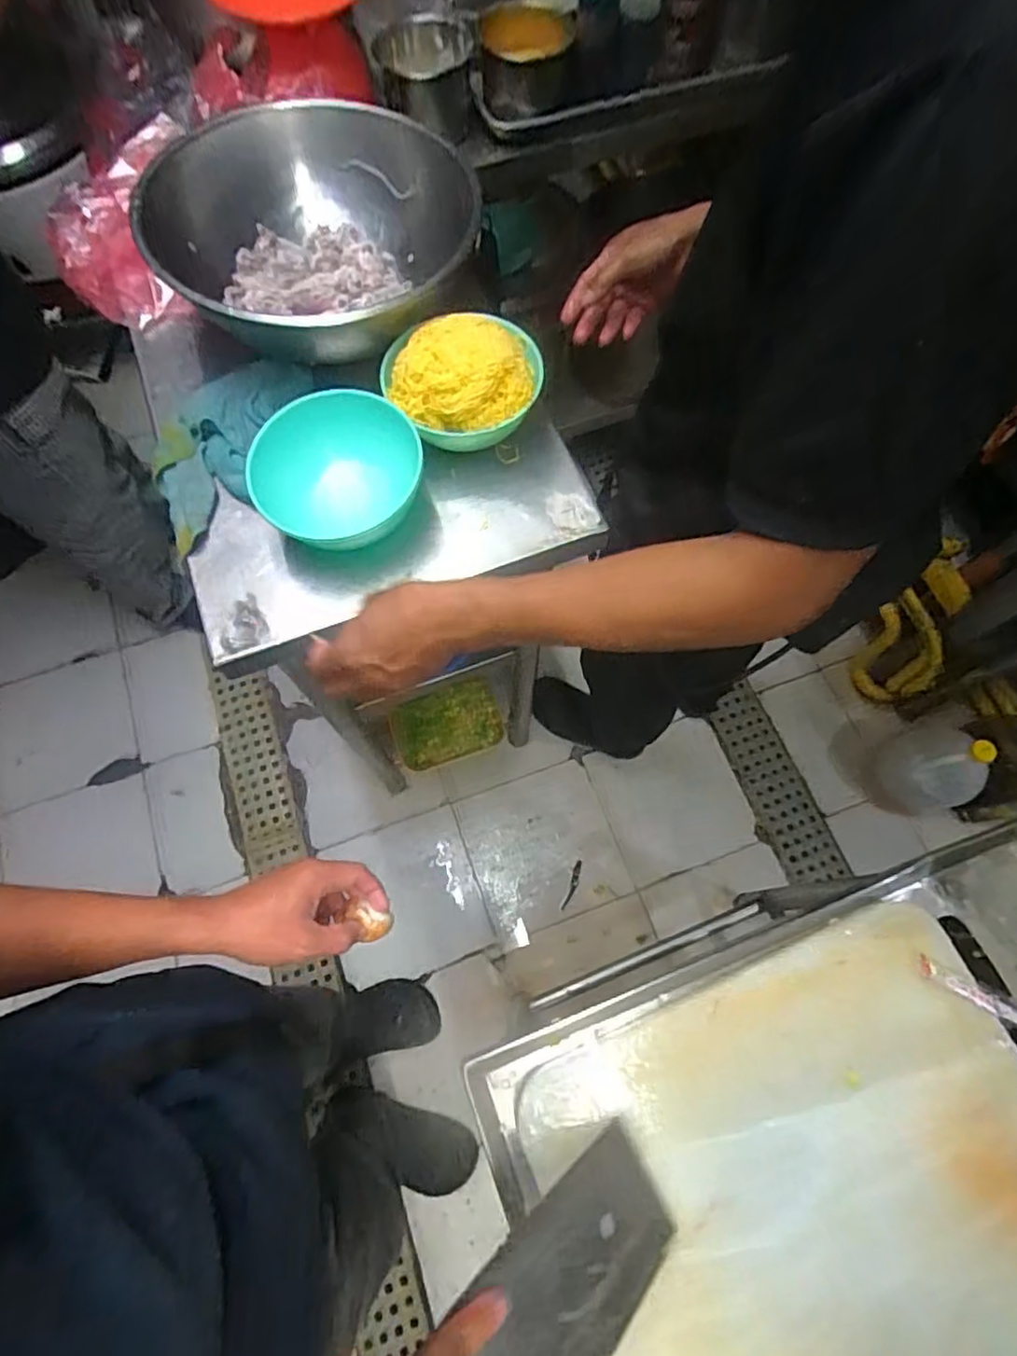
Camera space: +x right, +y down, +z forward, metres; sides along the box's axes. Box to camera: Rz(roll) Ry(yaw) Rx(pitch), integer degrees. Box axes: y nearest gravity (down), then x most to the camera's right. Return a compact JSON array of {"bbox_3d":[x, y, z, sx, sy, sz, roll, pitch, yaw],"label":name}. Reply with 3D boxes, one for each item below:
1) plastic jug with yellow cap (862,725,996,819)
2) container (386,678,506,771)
[{"bbox_3d":[0.822,0.177,1.260,0.143,0.278,0.162,-16,71,-6],"label":"plastic jug with yellow cap"},{"bbox_3d":[-0.114,0.091,1.215,0.205,0.051,0.144,-19,71,-7],"label":"container"}]

